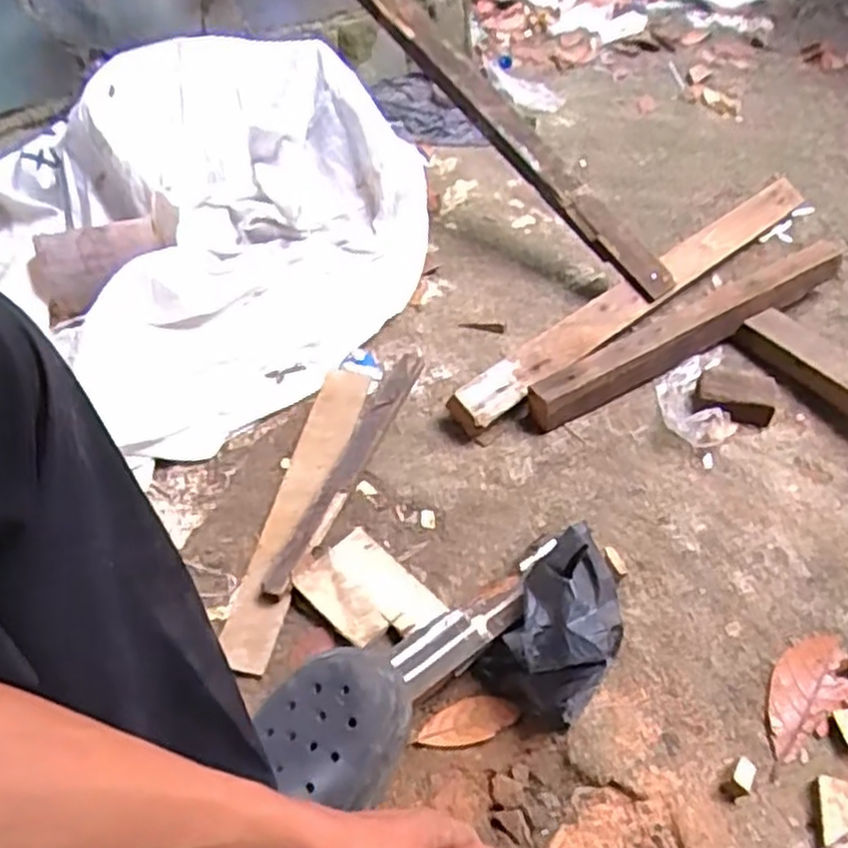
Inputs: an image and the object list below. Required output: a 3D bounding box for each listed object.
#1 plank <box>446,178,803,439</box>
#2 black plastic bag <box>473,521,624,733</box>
[{"bbox_3d":[0.335,-0.205,1.146,0.783,0.031,0.060,-34,77,-28],"label":"plank"},{"bbox_3d":[0.147,0.194,0.767,0.106,0.100,0.185,31,56,24],"label":"black plastic bag"}]

